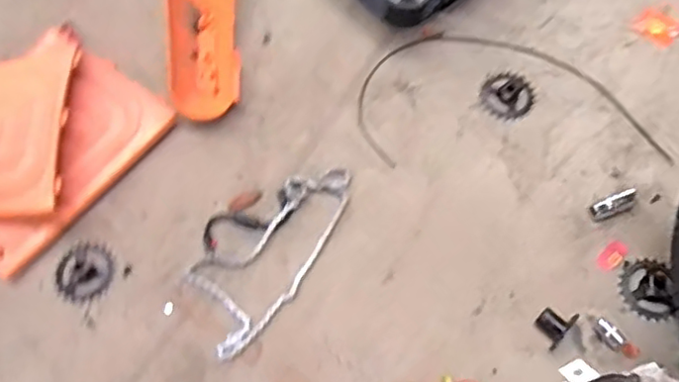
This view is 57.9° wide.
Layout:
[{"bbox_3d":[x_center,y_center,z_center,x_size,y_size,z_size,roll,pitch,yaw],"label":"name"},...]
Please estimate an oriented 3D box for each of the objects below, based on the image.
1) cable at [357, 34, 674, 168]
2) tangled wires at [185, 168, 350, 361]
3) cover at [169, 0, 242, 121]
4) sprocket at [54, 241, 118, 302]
[{"bbox_3d":[0.262,-0.149,0.973,0.466,0.008,0.239,-2,68,0],"label":"cable"},{"bbox_3d":[-0.112,0.077,0.871,0.156,0.012,0.305,26,71,11],"label":"tangled wires"},{"bbox_3d":[-0.224,-0.262,0.990,0.117,0.059,0.320,-4,68,-1],"label":"cover"},{"bbox_3d":[-0.357,0.113,0.864,0.084,0.004,0.080,0,68,1],"label":"sprocket"}]

